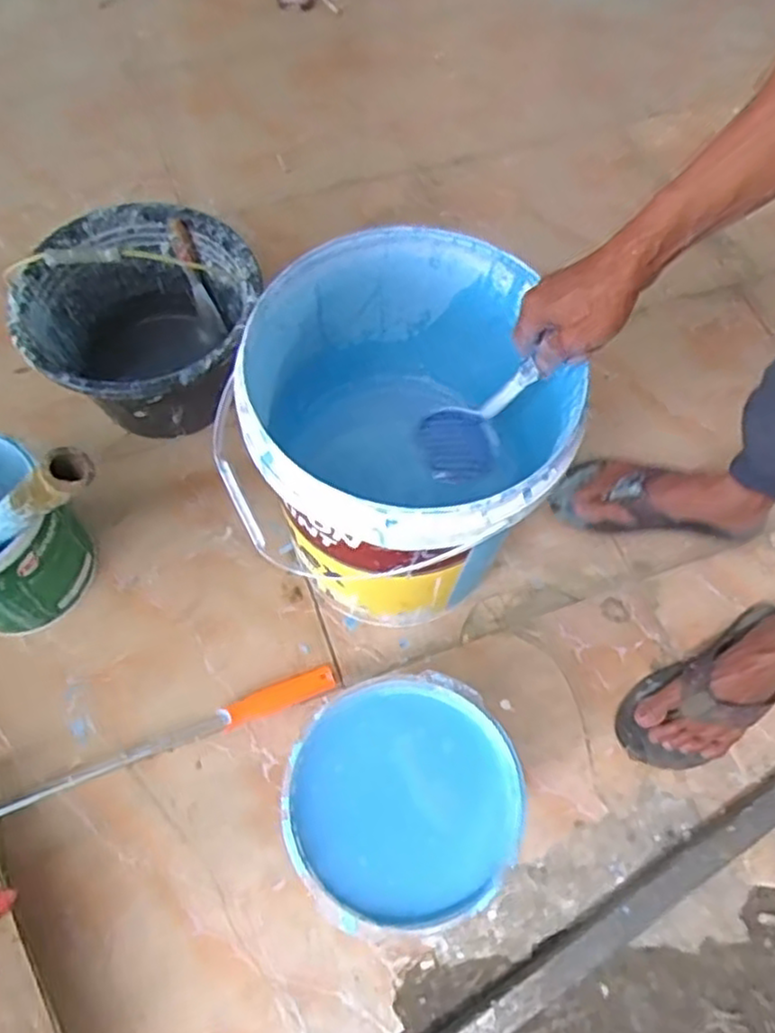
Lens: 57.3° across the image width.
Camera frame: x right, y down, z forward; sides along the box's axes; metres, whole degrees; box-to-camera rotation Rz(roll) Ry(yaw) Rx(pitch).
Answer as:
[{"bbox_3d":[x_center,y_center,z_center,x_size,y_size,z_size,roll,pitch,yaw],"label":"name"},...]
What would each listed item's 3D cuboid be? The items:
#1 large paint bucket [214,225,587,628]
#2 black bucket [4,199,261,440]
[{"bbox_3d":[0.014,-0.059,0.787,0.302,0.376,0.311,1,65,-2],"label":"large paint bucket"},{"bbox_3d":[-0.318,-0.242,0.963,0.289,0.194,0.289,1,65,-2],"label":"black bucket"}]

